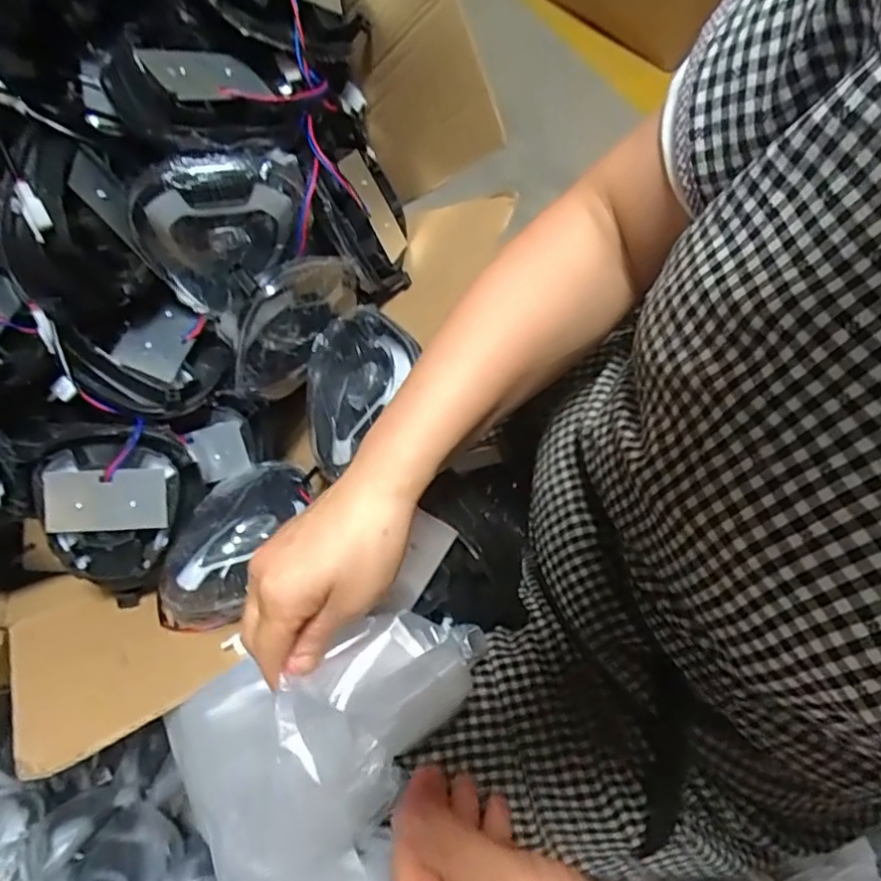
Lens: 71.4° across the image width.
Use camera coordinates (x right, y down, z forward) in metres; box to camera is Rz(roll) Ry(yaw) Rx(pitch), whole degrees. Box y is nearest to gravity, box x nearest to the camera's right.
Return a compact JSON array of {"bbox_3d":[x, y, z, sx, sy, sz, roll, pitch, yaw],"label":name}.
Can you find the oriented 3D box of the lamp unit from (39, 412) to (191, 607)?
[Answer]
[{"bbox_3d":[-0.278,0.054,0.548,0.141,0.075,0.138,-45,94,-5],"label":"lamp unit"}]

